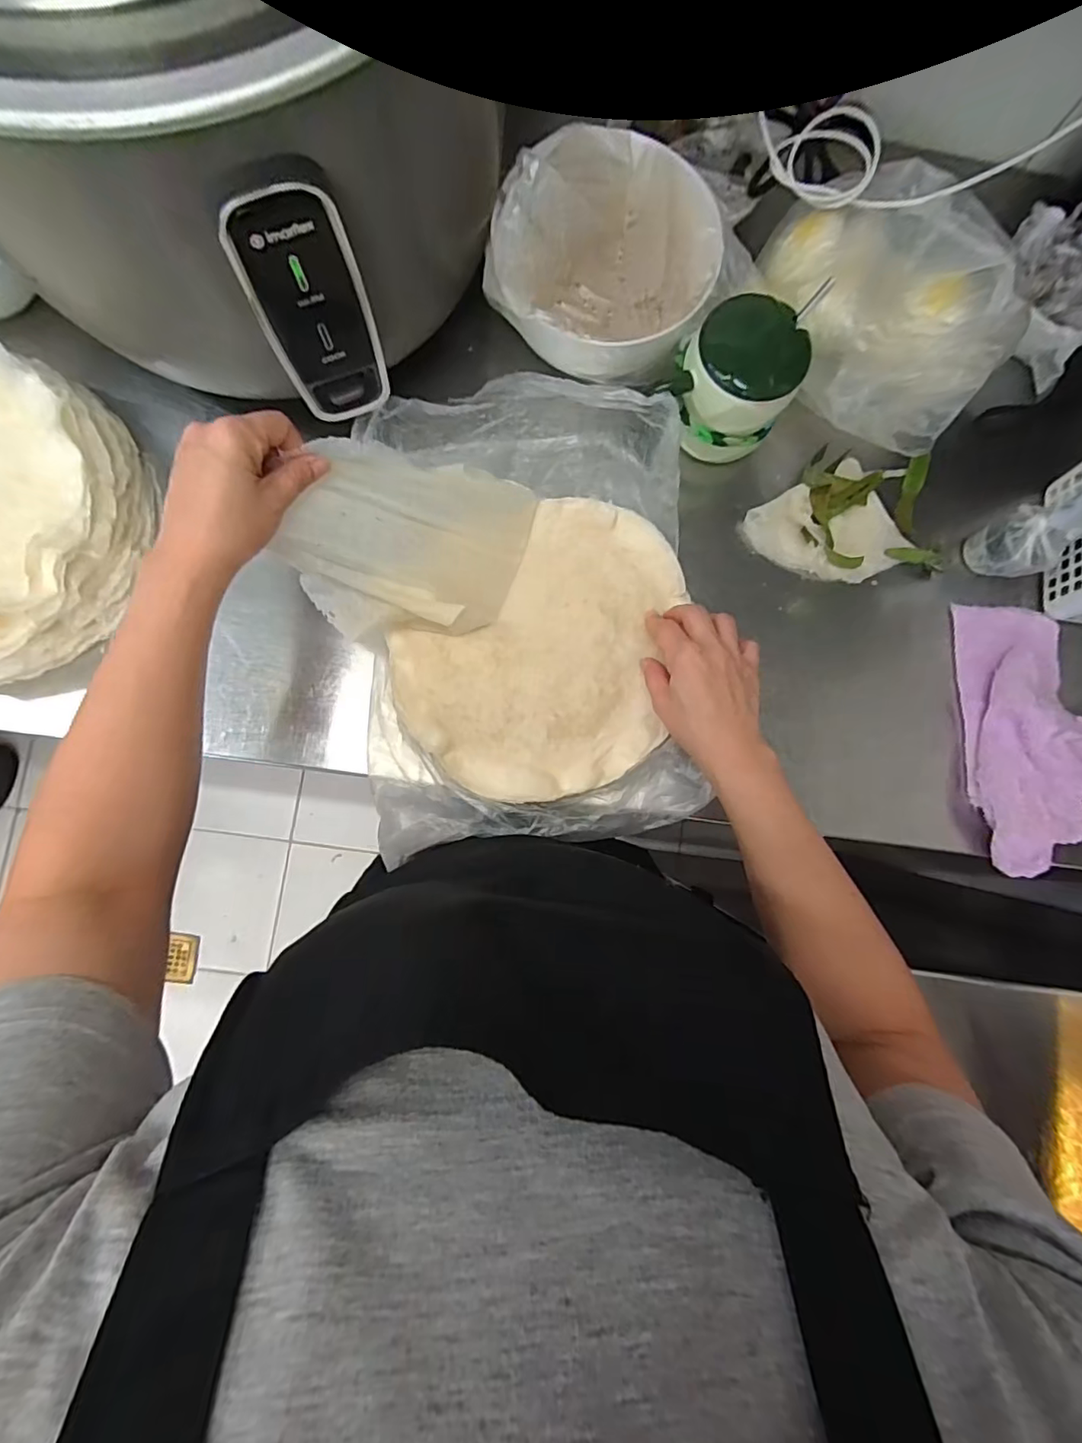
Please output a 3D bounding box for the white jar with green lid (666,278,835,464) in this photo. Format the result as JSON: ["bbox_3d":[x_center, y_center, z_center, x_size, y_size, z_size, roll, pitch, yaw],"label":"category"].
[{"bbox_3d":[0.159,-0.285,0.451,0.091,0.090,0.092,0,85,-4],"label":"white jar with green lid"}]

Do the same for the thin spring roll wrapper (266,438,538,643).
[{"bbox_3d":[-0.095,-0.136,0.420,0.181,0.080,0.119,-7,85,-5],"label":"thin spring roll wrapper"}]

